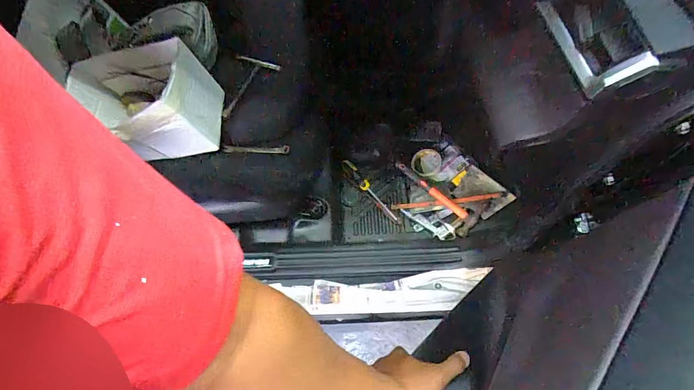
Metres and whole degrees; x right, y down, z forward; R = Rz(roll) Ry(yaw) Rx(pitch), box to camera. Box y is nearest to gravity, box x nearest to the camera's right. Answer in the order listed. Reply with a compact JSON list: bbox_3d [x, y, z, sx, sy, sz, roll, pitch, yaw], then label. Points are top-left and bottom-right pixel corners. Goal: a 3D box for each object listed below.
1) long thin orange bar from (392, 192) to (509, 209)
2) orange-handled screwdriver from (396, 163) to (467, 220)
[{"bbox_3d":[0.275,0.017,1.033,0.304,0.017,0.016,-7,64,14],"label":"long thin orange bar"},{"bbox_3d":[0.238,-0.015,1.049,0.023,0.020,0.232,-41,72,-17],"label":"orange-handled screwdriver"}]

